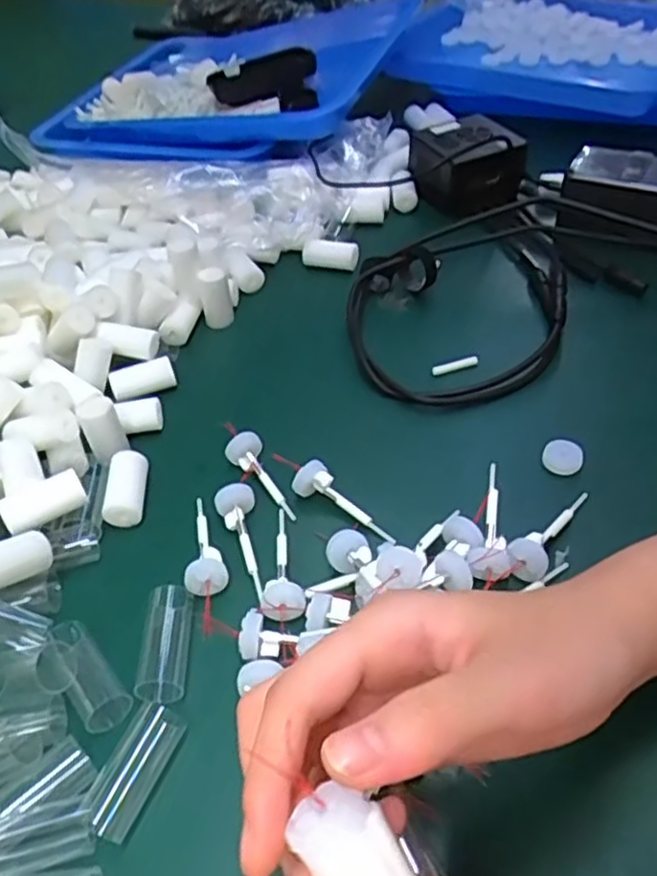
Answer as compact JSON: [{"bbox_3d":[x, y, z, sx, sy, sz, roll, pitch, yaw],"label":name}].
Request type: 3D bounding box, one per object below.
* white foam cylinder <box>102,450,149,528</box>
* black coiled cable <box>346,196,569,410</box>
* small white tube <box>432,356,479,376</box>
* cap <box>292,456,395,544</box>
[{"bbox_3d":[-0.111,0.029,0.387,0.019,0.019,0.042,-4,45,1],"label":"white foam cylinder"},{"bbox_3d":[0.105,-0.101,0.479,0.208,0.028,0.150,-26,49,-20],"label":"black coiled cable"},{"bbox_3d":[0.082,-0.046,0.452,0.032,0.004,0.005,-15,46,-10],"label":"small white tube"},{"bbox_3d":[0.009,0.035,0.374,0.063,0.015,0.015,35,56,17],"label":"cap"}]

